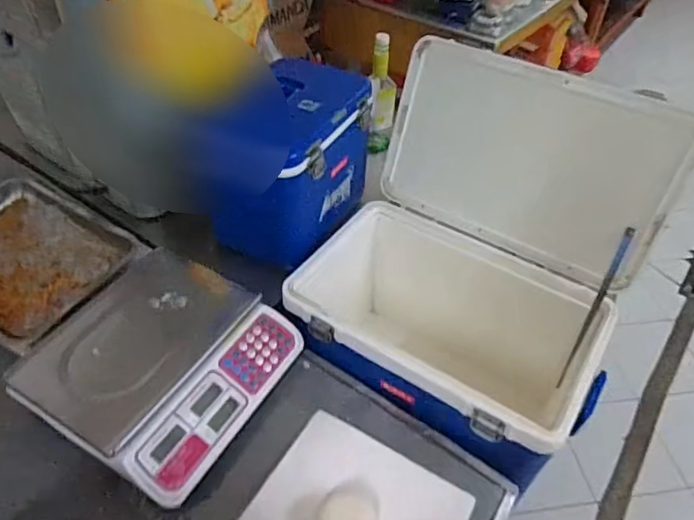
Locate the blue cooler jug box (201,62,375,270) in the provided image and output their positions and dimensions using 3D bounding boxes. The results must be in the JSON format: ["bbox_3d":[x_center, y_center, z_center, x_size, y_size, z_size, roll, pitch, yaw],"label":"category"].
[{"bbox_3d":[-0.125,-0.184,1.016,0.230,0.243,0.279,24,49,19],"label":"blue cooler jug box"}]

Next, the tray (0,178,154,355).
[{"bbox_3d":[-0.620,-0.011,1.018,0.440,0.065,0.295,27,50,21],"label":"tray"}]

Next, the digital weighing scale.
[{"bbox_3d":[-0.282,0.159,0.831,0.309,0.100,0.321,23,49,19],"label":"digital weighing scale"}]

